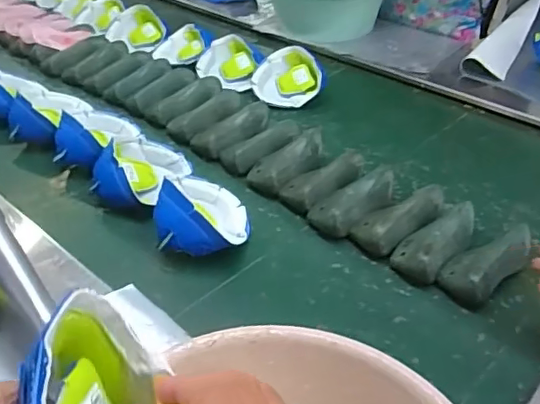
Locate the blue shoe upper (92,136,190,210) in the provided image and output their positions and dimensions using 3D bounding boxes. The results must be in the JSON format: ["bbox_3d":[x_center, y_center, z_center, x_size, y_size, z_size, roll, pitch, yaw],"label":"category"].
[{"bbox_3d":[-0.203,-0.058,0.874,0.090,0.062,0.141,18,42,22],"label":"blue shoe upper"}]

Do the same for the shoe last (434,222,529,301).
[{"bbox_3d":[0.288,0.074,0.737,0.148,0.050,0.067,-31,47,-33],"label":"shoe last"}]

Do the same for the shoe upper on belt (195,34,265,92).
[{"bbox_3d":[-0.085,-0.297,1.189,0.142,0.058,0.130,5,38,7],"label":"shoe upper on belt"}]

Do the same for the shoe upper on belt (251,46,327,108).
[{"bbox_3d":[0.038,-0.260,1.143,0.134,0.067,0.127,0,38,0],"label":"shoe upper on belt"}]

